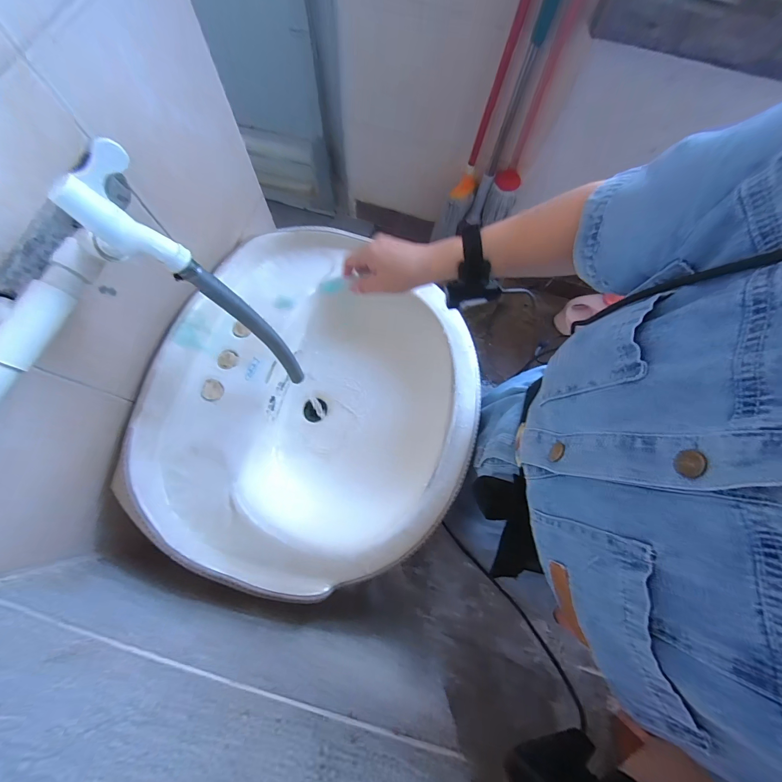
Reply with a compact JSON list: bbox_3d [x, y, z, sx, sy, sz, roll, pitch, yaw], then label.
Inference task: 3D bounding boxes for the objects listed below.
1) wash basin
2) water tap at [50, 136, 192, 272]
[{"bbox_3d":[-0.093,0.029,0.557,0.449,0.208,0.523,23,73,4],"label":"wash basin"},{"bbox_3d":[-0.198,-0.127,0.252,0.058,0.065,0.058,-40,79,-13],"label":"water tap"}]

